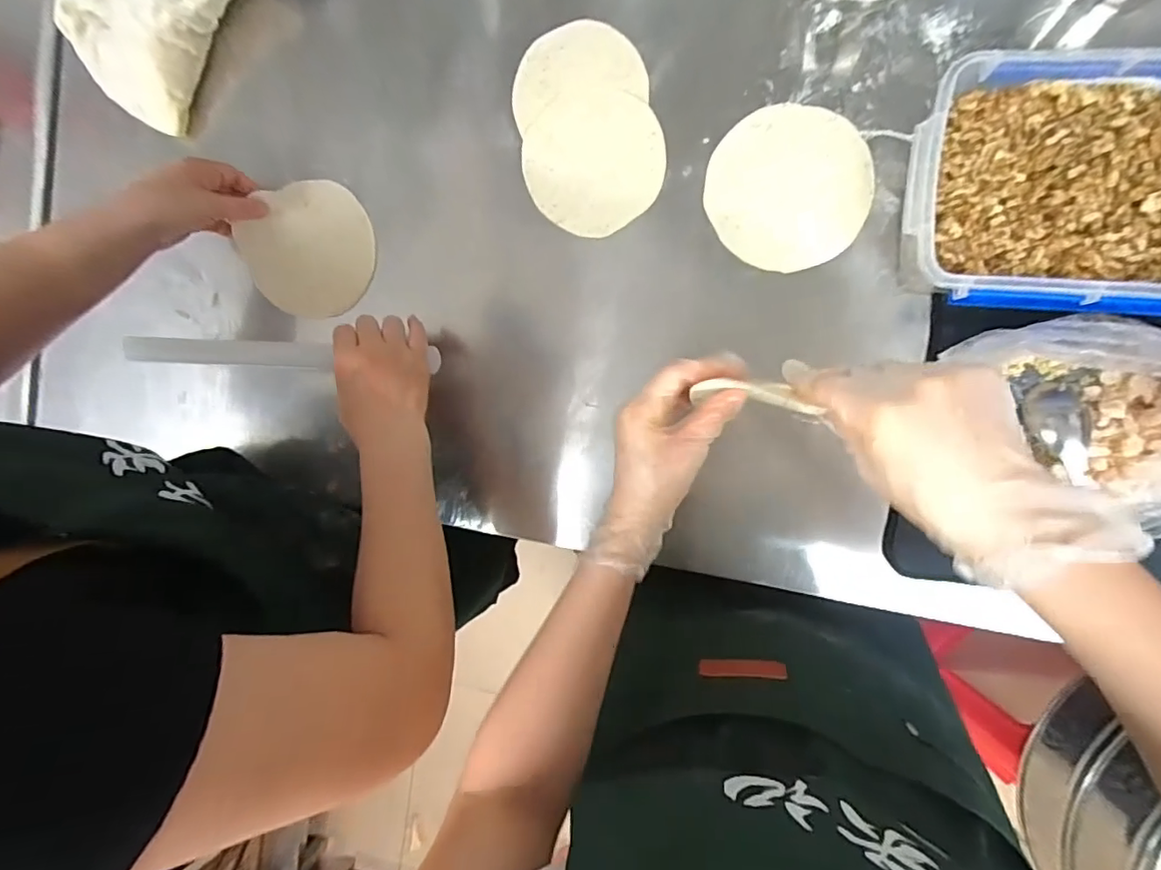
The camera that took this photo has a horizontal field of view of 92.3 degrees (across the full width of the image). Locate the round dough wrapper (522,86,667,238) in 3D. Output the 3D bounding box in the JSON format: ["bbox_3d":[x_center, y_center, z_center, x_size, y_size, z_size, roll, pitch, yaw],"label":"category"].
[{"bbox_3d":[0.014,-0.265,0.540,0.130,0.006,0.132,1,93,9],"label":"round dough wrapper"}]

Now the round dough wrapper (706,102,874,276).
[{"bbox_3d":[0.191,-0.227,0.516,0.145,0.006,0.138,1,99,8],"label":"round dough wrapper"}]

